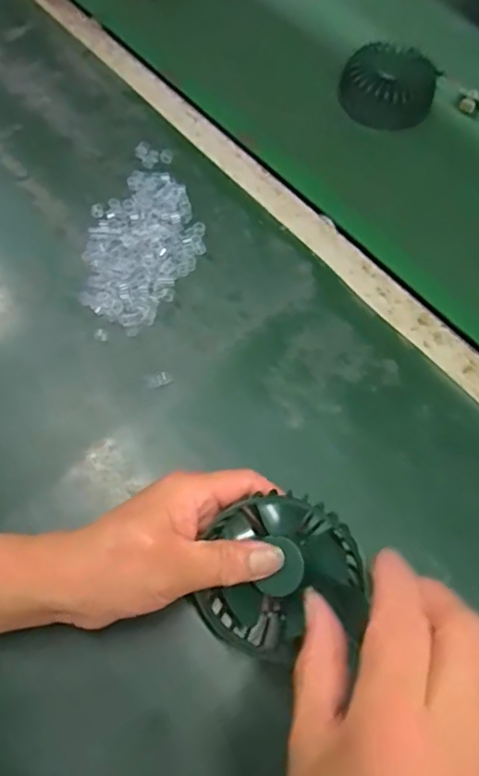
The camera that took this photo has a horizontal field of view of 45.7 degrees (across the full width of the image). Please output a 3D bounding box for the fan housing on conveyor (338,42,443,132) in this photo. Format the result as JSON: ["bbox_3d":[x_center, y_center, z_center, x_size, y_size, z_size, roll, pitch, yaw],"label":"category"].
[{"bbox_3d":[0.139,-0.284,0.530,0.086,0.043,0.070,19,66,6],"label":"fan housing on conveyor"}]

